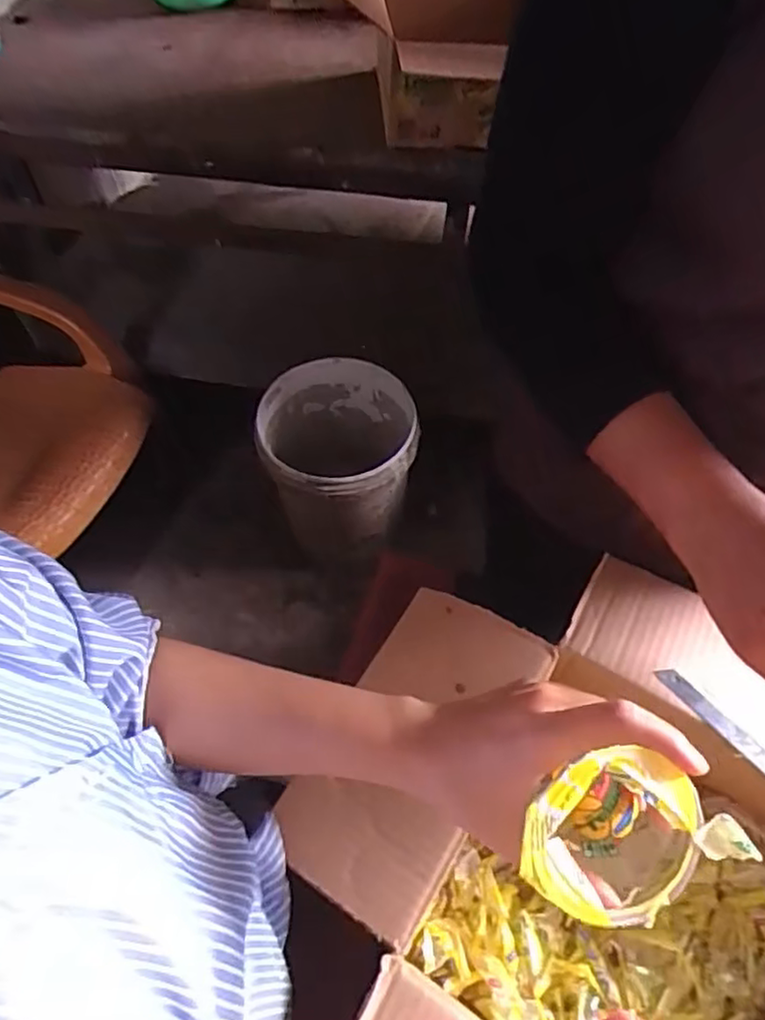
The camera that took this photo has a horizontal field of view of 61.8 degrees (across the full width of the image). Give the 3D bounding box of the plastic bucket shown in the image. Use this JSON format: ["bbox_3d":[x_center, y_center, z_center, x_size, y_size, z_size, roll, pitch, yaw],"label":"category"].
[{"bbox_3d":[-0.082,-0.085,1.317,0.290,0.335,0.282,-1,58,1],"label":"plastic bucket"}]

